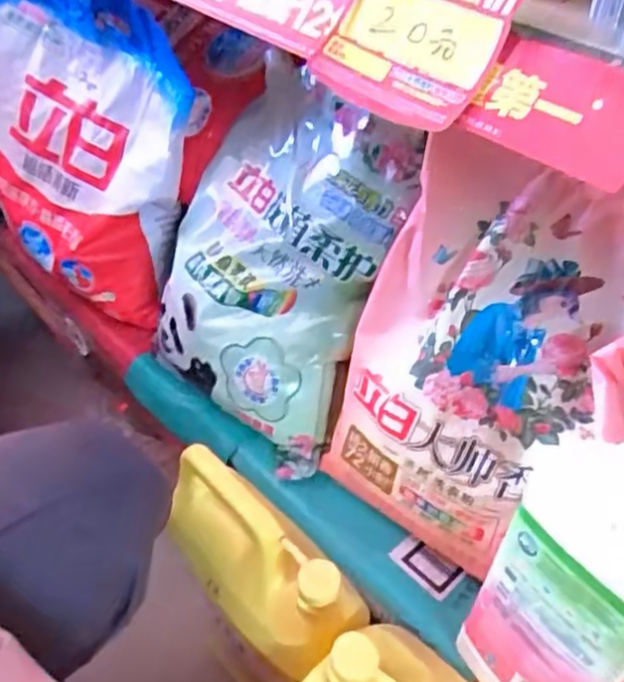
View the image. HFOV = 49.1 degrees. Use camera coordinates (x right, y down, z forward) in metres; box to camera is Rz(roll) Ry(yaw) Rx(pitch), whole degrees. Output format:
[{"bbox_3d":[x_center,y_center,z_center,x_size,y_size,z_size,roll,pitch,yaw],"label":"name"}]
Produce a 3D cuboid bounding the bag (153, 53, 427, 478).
[{"bbox_3d":[-0.054,-0.066,0.608,0.248,0.267,0.080,36,15,37],"label":"bag"}]

